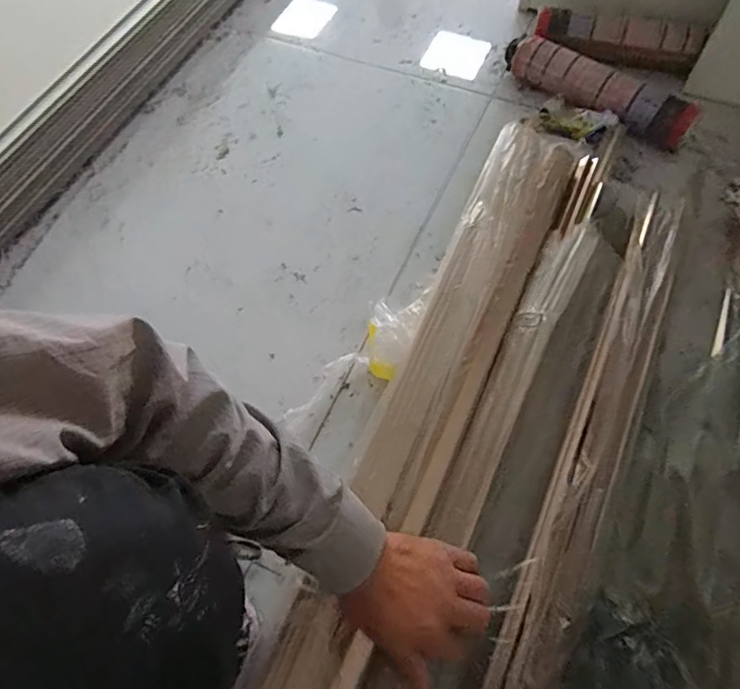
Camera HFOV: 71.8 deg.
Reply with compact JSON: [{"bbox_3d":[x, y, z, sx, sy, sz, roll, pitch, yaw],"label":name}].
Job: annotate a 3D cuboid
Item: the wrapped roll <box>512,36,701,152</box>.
[{"bbox_3d":[0.341,-0.387,0.772,0.302,0.059,0.063,41,74,15],"label":"wrapped roll"}]

